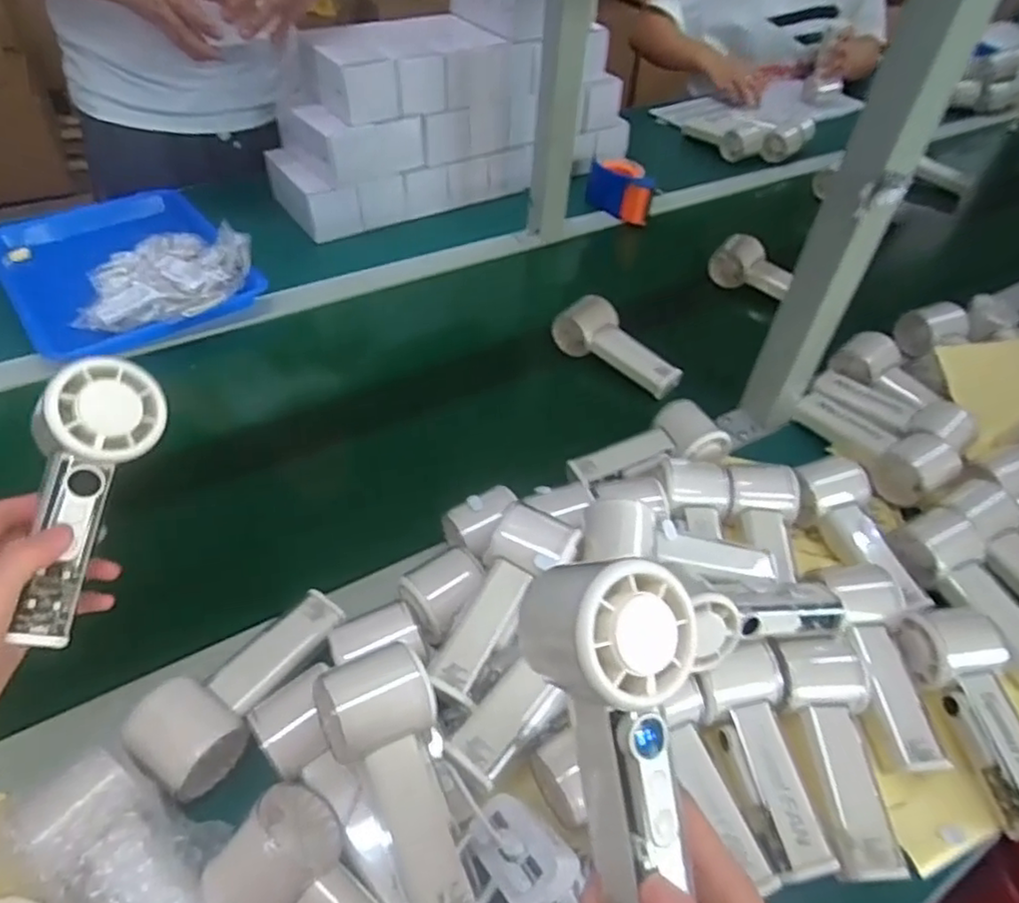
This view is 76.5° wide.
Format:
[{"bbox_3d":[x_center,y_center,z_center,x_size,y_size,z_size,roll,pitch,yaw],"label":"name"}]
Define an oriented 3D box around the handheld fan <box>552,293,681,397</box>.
[{"bbox_3d":[0.129,-0.123,0.748,0.152,0.054,0.064,31,51,23],"label":"handheld fan"}]

